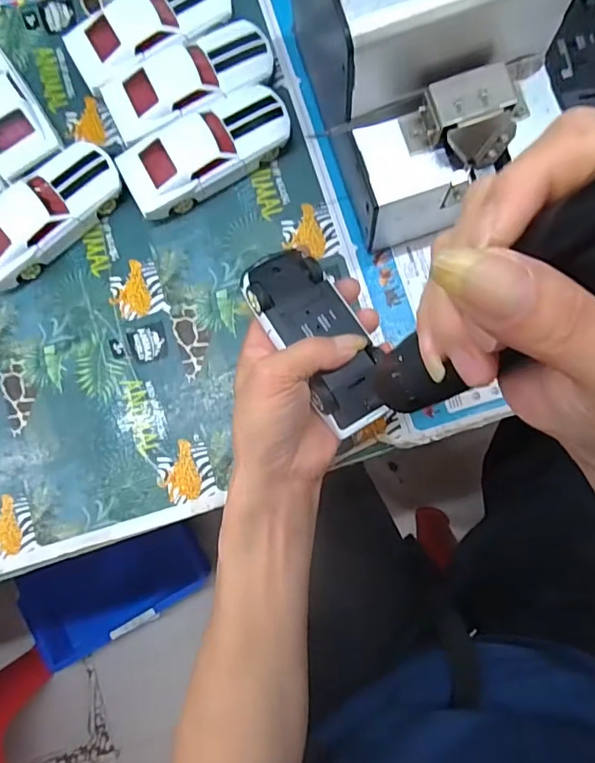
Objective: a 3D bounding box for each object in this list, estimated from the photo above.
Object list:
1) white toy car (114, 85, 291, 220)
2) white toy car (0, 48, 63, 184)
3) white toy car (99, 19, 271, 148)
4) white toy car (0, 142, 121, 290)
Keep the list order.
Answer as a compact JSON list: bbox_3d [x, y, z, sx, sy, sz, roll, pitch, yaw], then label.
[{"bbox_3d":[-0.066,-0.172,0.376,0.129,0.035,0.054,-30,83,1],"label":"white toy car"},{"bbox_3d":[-0.232,-0.214,0.396,0.051,0.034,0.124,-35,82,-1],"label":"white toy car"},{"bbox_3d":[-0.082,-0.226,0.383,0.128,0.036,0.061,-27,83,1],"label":"white toy car"},{"bbox_3d":[-0.191,-0.126,0.380,0.129,0.035,0.055,-39,83,0],"label":"white toy car"}]

